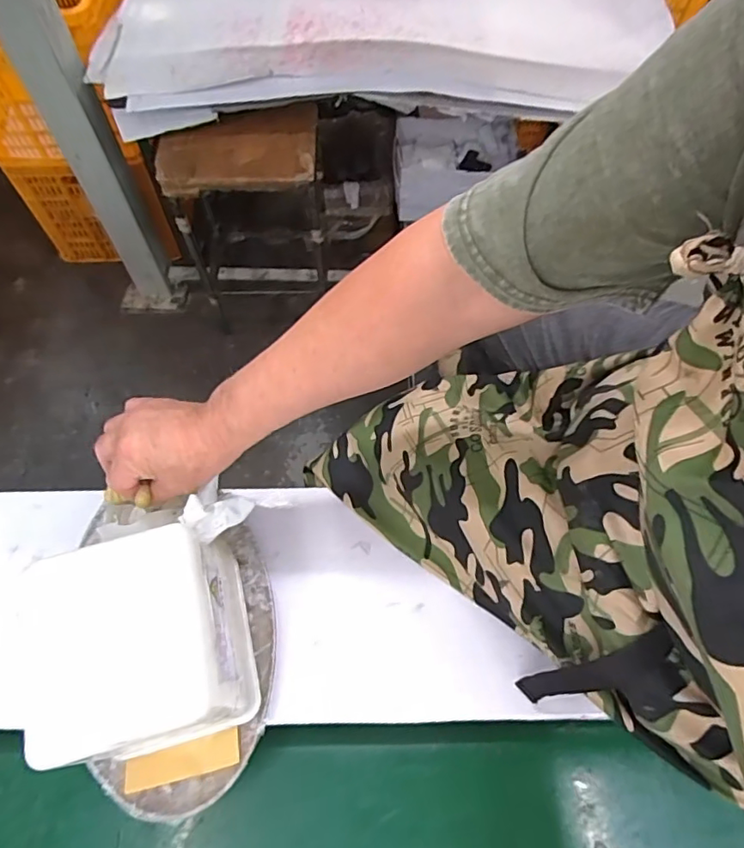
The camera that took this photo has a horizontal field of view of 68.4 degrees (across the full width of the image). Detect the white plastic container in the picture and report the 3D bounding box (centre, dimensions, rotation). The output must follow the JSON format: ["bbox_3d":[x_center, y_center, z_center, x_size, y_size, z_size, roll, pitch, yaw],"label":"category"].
[{"bbox_3d":[-0.192,0.192,0.480,0.142,0.140,0.151,-11,65,-6],"label":"white plastic container"}]

